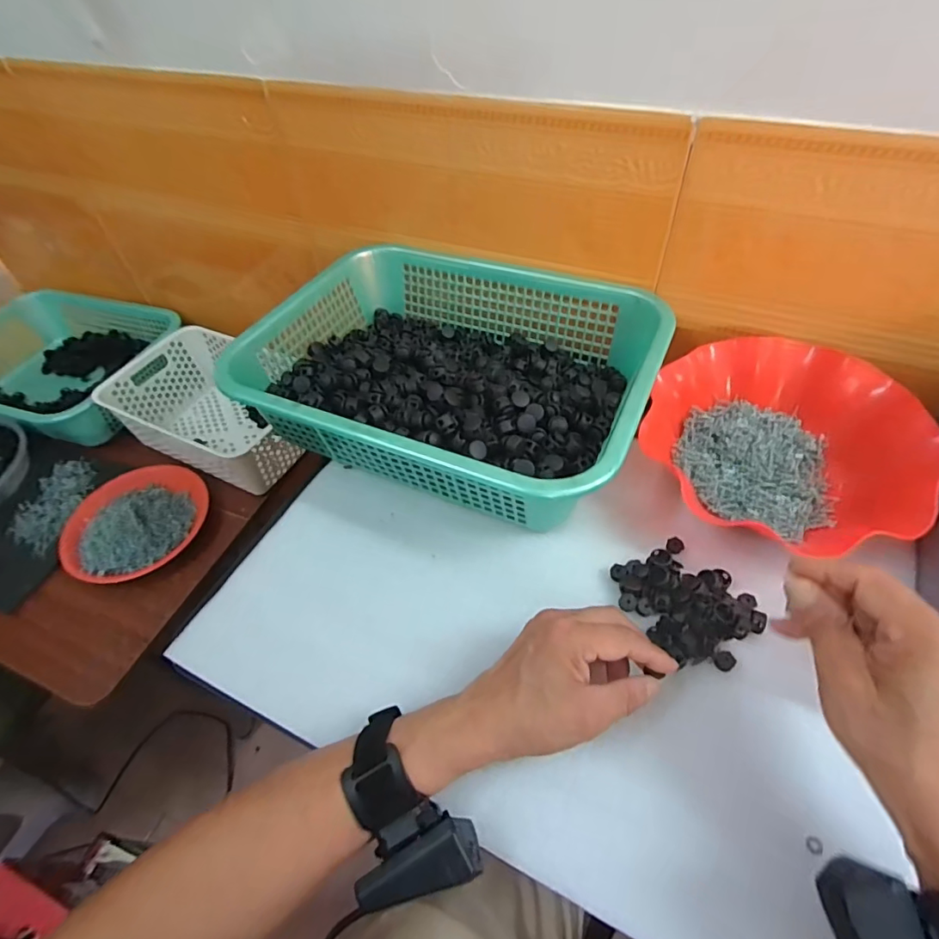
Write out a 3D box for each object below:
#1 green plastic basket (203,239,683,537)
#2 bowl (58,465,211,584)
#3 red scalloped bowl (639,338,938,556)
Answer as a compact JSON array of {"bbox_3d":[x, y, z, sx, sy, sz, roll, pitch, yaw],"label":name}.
[{"bbox_3d":[-0.018,-0.106,0.532,0.389,0.095,0.299,19,56,18],"label":"green plastic basket"},{"bbox_3d":[-0.486,0.053,0.738,0.190,0.053,0.200,-2,52,3],"label":"bowl"},{"bbox_3d":[0.271,-0.028,0.463,0.222,0.059,0.203,8,53,11],"label":"red scalloped bowl"}]

